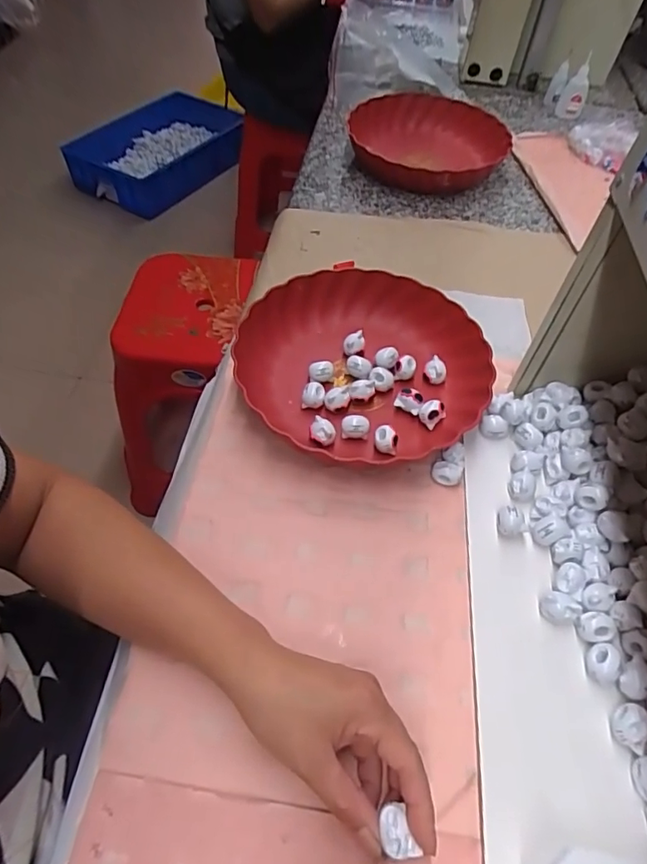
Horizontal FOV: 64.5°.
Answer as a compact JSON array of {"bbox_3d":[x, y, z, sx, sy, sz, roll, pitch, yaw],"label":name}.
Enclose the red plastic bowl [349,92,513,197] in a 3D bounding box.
[{"bbox_3d":[0.165,-0.464,0.822,0.240,0.060,0.290,3,46,0],"label":"red plastic bowl"}]

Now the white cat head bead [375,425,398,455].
[{"bbox_3d":[0.058,0.008,0.473,0.022,0.021,0.018,19,55,9],"label":"white cat head bead"}]

